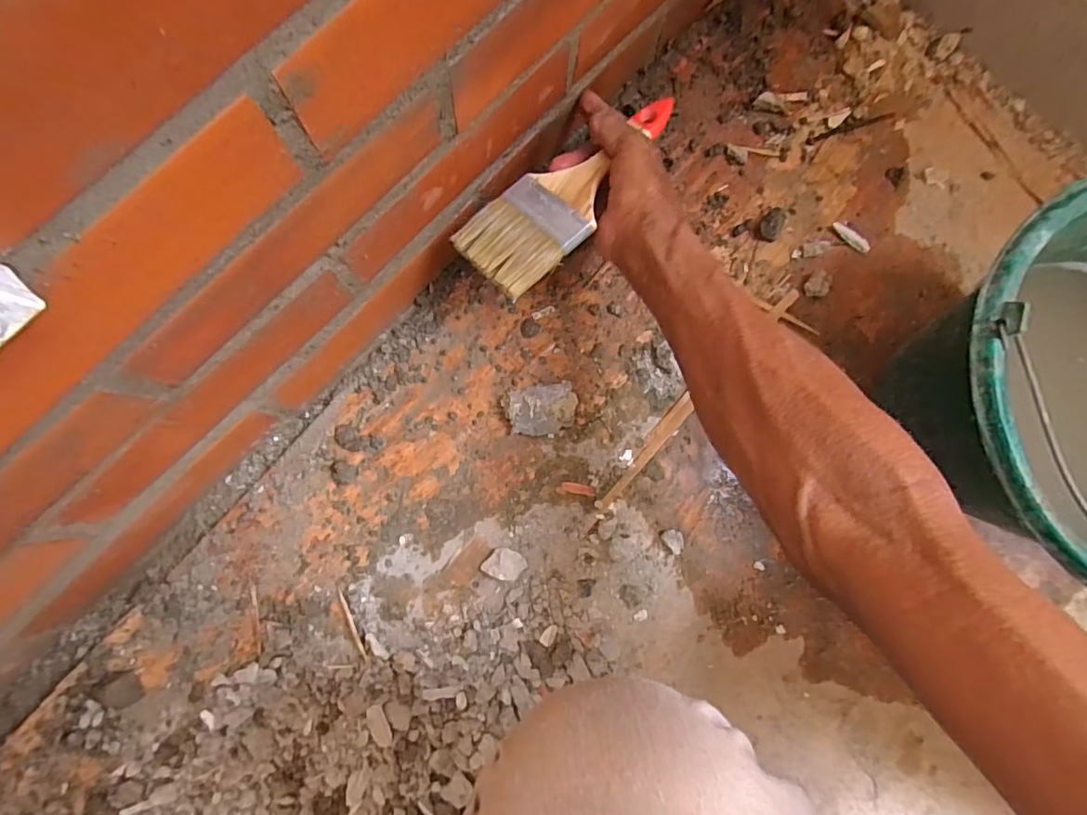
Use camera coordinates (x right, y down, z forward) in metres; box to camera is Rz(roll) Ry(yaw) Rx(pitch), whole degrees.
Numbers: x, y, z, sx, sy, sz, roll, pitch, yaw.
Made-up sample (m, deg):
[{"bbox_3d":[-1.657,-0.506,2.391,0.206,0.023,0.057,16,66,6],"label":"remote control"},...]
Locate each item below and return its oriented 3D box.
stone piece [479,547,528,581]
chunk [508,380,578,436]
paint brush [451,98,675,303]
[{"bbox_3d":[-0.033,0.134,0.448,0.035,0.015,0.026,23,82,0],"label":"stone piece"},{"bbox_3d":[0.000,0.002,0.468,0.059,0.018,0.042,-10,83,-4],"label":"chunk"},{"bbox_3d":[0.024,-0.173,0.412,0.199,0.019,0.075,-44,87,-8],"label":"paint brush"}]

